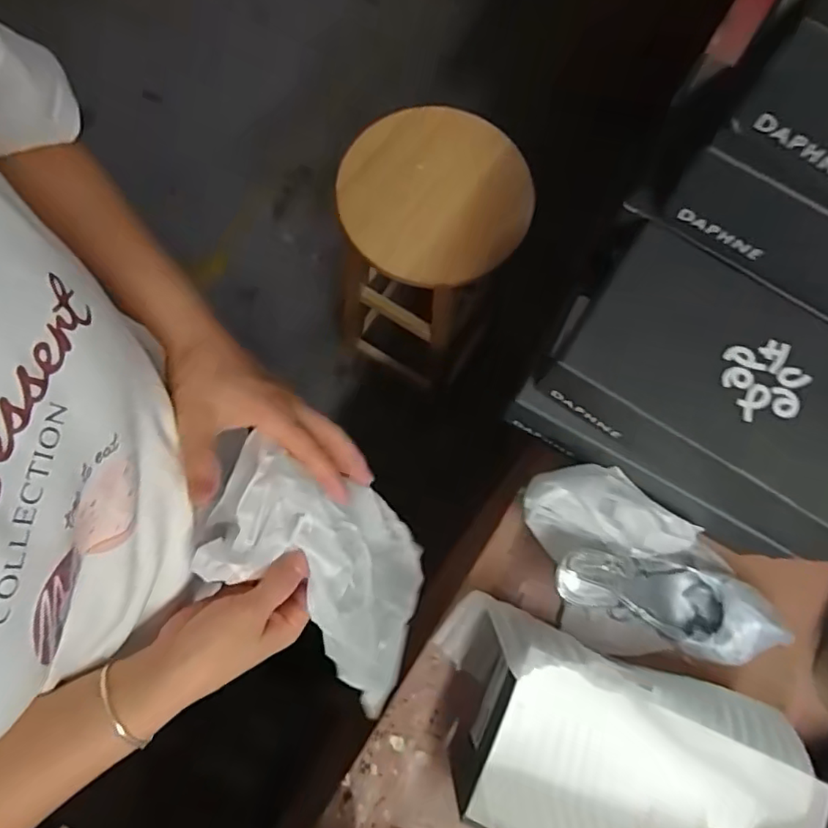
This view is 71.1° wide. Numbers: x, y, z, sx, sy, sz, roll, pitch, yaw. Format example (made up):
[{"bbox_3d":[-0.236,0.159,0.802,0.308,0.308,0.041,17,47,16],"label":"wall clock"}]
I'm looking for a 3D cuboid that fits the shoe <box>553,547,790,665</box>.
[{"bbox_3d":[0.250,0.183,0.570,0.230,0.076,0.081,18,77,4],"label":"shoe"}]

